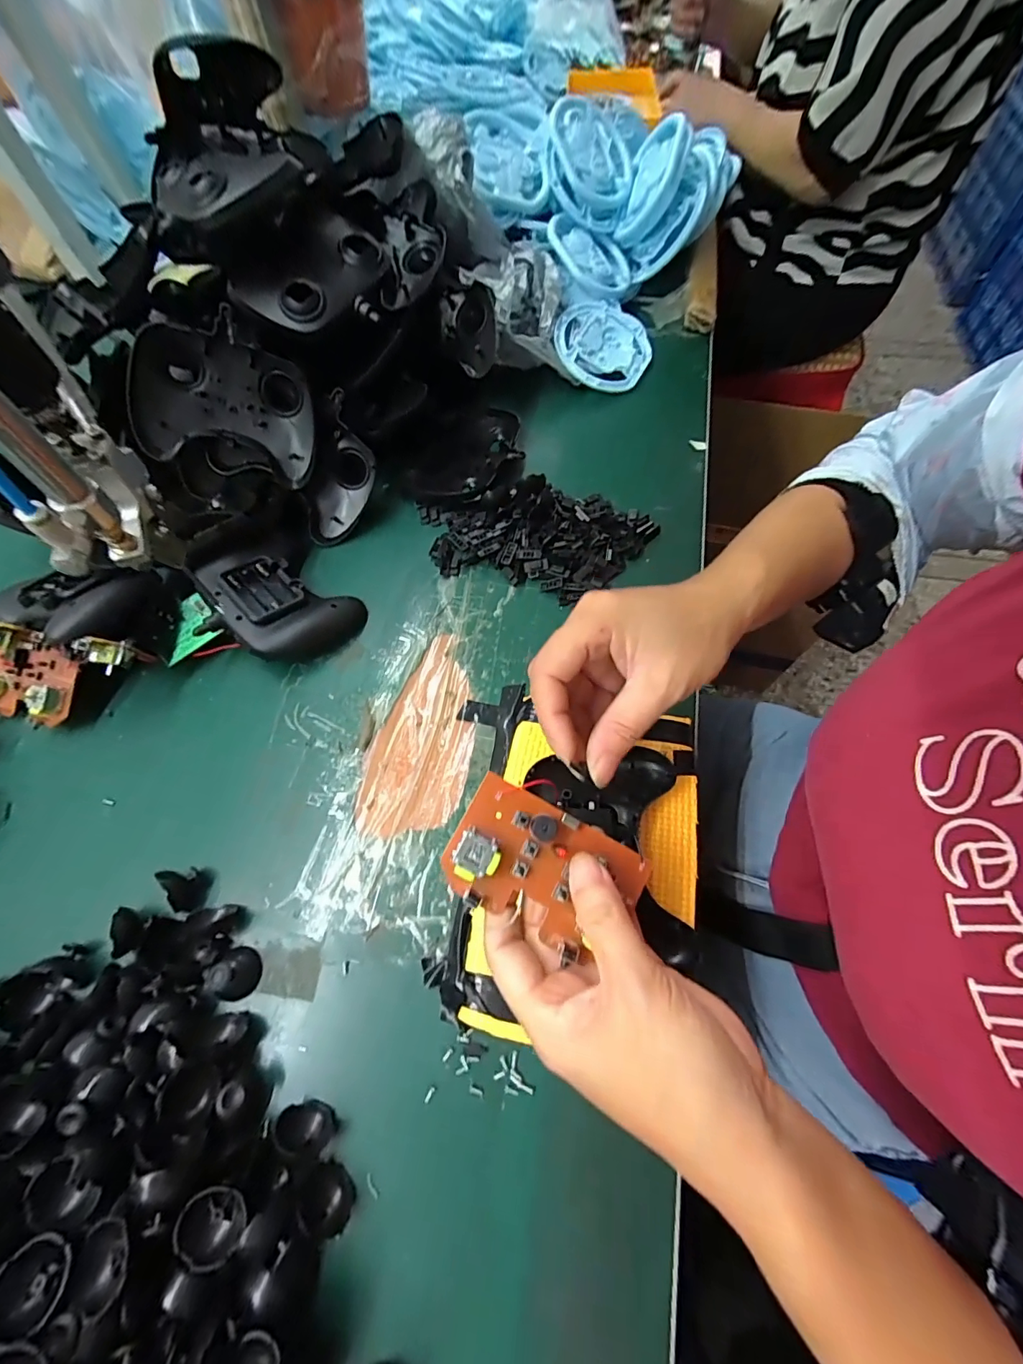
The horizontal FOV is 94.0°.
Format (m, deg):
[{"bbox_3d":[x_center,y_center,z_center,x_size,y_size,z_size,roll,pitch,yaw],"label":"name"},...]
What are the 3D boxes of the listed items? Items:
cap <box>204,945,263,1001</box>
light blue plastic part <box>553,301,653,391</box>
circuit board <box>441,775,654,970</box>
[{"bbox_3d":[-0.156,0.163,0.268,0.020,0.021,0.026,-12,64,-4],"label":"cap"},{"bbox_3d":[0.095,-0.352,0.499,0.100,0.017,0.118,18,74,-10],"label":"light blue plastic part"},{"bbox_3d":[0.016,0.087,0.220,0.089,0.014,0.056,30,76,2],"label":"circuit board"}]

